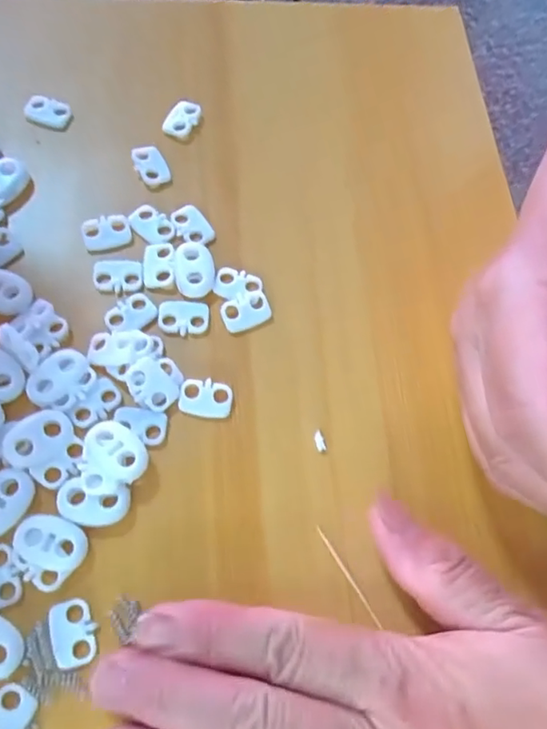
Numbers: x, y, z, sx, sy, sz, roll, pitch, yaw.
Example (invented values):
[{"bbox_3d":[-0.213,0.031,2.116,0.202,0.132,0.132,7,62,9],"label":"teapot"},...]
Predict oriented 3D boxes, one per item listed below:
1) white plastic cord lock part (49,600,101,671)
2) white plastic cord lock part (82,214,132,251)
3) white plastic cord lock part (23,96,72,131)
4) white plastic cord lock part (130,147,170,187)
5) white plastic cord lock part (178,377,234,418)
[{"bbox_3d":[-0.059,0.079,0.169,0.013,0.004,0.018,-17,72,-13],"label":"white plastic cord lock part"},{"bbox_3d":[-0.064,-0.051,0.220,0.018,0.004,0.012,-14,71,-12],"label":"white plastic cord lock part"},{"bbox_3d":[-0.096,-0.106,0.241,0.019,0.005,0.013,17,68,0],"label":"white plastic cord lock part"},{"bbox_3d":[-0.050,-0.081,0.234,0.013,0.005,0.017,-13,71,-11],"label":"white plastic cord lock part"},{"bbox_3d":[-0.024,0.012,0.200,0.018,0.004,0.013,6,68,-4],"label":"white plastic cord lock part"}]

